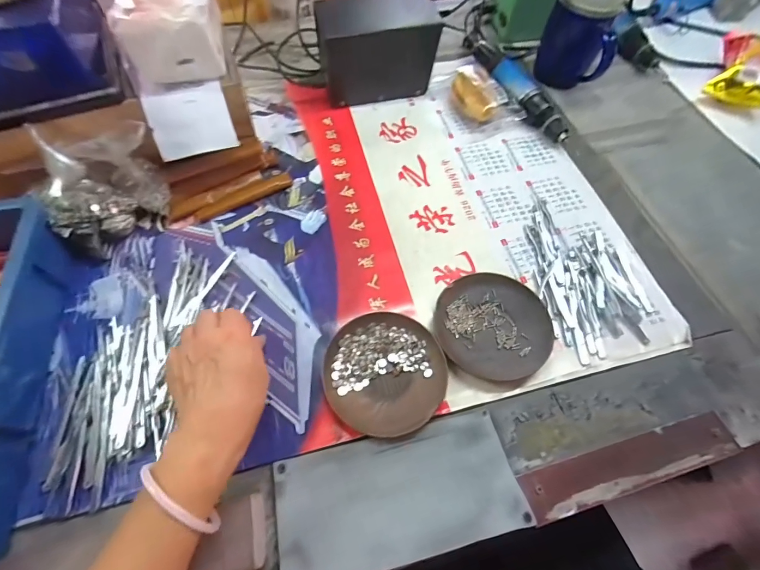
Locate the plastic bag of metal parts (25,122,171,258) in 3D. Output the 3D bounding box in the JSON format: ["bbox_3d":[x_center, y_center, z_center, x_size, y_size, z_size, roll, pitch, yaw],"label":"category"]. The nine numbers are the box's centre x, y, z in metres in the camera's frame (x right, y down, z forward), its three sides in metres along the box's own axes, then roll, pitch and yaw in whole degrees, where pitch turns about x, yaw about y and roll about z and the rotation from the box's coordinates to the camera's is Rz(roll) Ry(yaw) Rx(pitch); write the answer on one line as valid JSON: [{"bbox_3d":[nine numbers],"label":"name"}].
[{"bbox_3d":[-0.302,-0.107,0.394,0.129,0.100,0.084,-36,67,-18],"label":"plastic bag of metal parts"}]

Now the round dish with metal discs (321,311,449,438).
[{"bbox_3d":[0.004,0.082,0.346,0.113,0.015,0.117,0,61,-1],"label":"round dish with metal discs"}]

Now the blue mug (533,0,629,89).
[{"bbox_3d":[0.292,-0.365,0.521,0.096,0.126,0.090,20,63,10],"label":"blue mug"}]

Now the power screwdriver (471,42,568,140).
[{"bbox_3d":[0.204,-0.285,0.529,0.045,0.042,0.204,-20,63,-11],"label":"power screwdriver"}]

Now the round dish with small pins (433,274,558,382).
[{"bbox_3d":[0.118,0.040,0.371,0.117,0.013,0.112,0,61,-1],"label":"round dish with small pins"}]

